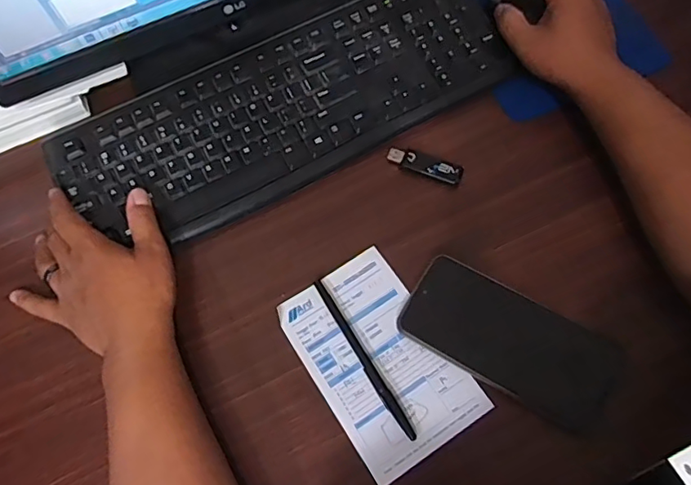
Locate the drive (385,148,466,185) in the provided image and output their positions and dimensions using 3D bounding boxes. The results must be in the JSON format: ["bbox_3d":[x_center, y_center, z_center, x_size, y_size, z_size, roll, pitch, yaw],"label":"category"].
[{"bbox_3d":[0.073,-0.073,0.489,0.070,0.010,0.021,19,70,11],"label":"drive"}]

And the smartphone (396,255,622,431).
[{"bbox_3d":[0.129,0.078,0.422,0.165,0.008,0.076,29,74,7],"label":"smartphone"}]

